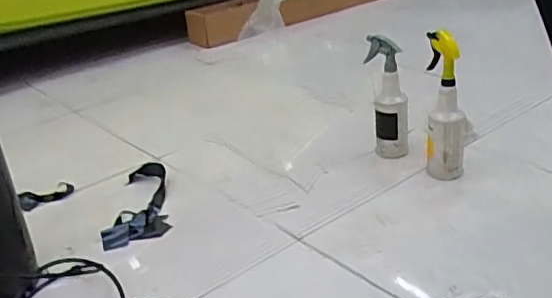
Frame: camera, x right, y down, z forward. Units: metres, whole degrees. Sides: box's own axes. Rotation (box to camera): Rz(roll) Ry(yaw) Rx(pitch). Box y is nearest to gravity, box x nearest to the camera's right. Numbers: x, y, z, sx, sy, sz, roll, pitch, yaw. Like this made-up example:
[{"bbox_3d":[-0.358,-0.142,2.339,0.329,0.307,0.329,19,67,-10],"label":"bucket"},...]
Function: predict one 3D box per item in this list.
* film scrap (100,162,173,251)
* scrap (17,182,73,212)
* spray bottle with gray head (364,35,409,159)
[{"bbox_3d":[-0.346,0.127,1.441,0.146,0.040,0.343,-9,25,-8],"label":"film scrap"},{"bbox_3d":[-0.602,0.118,1.521,0.139,0.033,0.066,-21,29,-30],"label":"scrap"},{"bbox_3d":[0.289,-0.131,1.508,0.099,0.299,0.113,-3,25,6],"label":"spray bottle with gray head"}]

